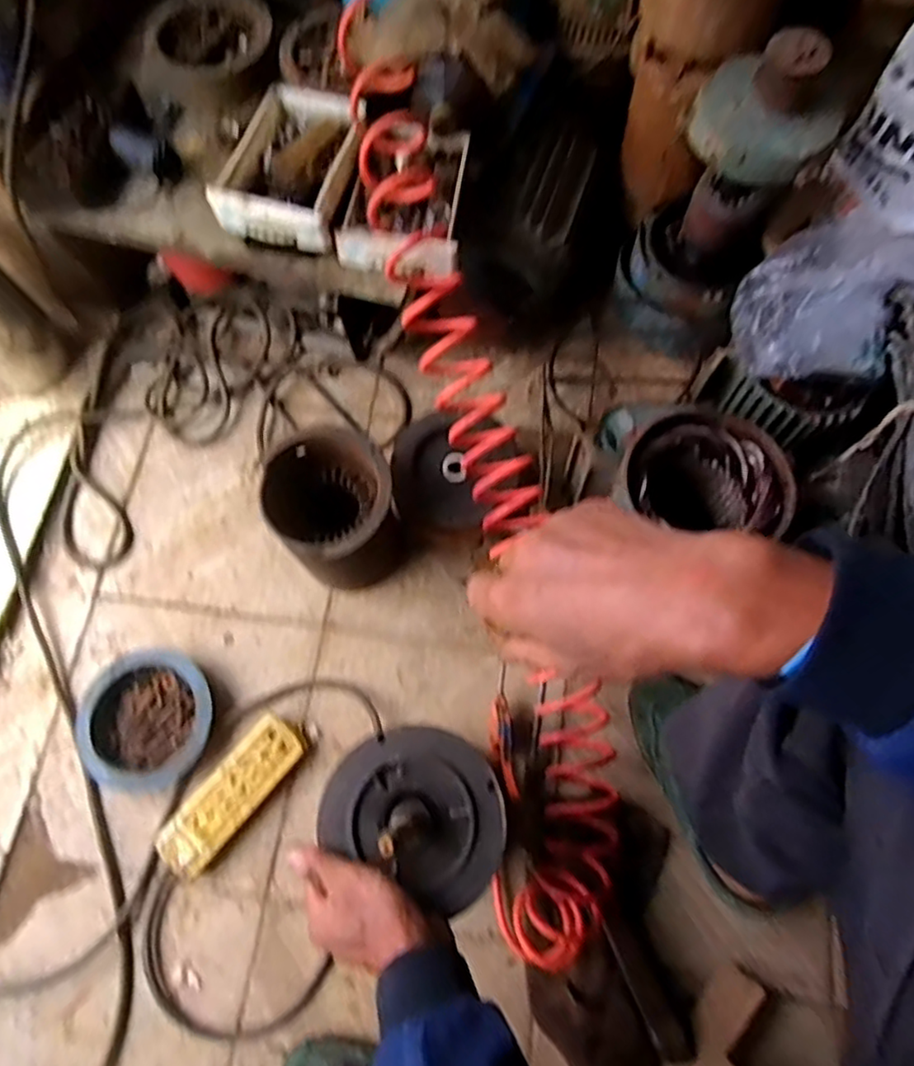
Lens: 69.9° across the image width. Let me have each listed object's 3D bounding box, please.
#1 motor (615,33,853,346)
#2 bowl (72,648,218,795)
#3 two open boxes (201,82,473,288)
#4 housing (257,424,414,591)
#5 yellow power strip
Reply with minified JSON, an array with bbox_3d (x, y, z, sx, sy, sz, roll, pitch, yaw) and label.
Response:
[{"bbox_3d":[0.282,-0.355,0.720,0.156,0.288,0.145,22,74,8],"label":"motor"},{"bbox_3d":[-0.369,0.216,0.760,0.164,0.039,0.152,0,72,1],"label":"bowl"},{"bbox_3d":[-0.111,-0.377,0.703,0.260,0.057,0.187,15,73,6],"label":"two open boxes"},{"bbox_3d":[-0.137,-0.017,0.758,0.134,0.193,0.123,0,72,1],"label":"housing"},{"bbox_3d":[-0.250,0.293,0.736,0.065,0.028,0.184,38,77,13],"label":"yellow power strip"}]

